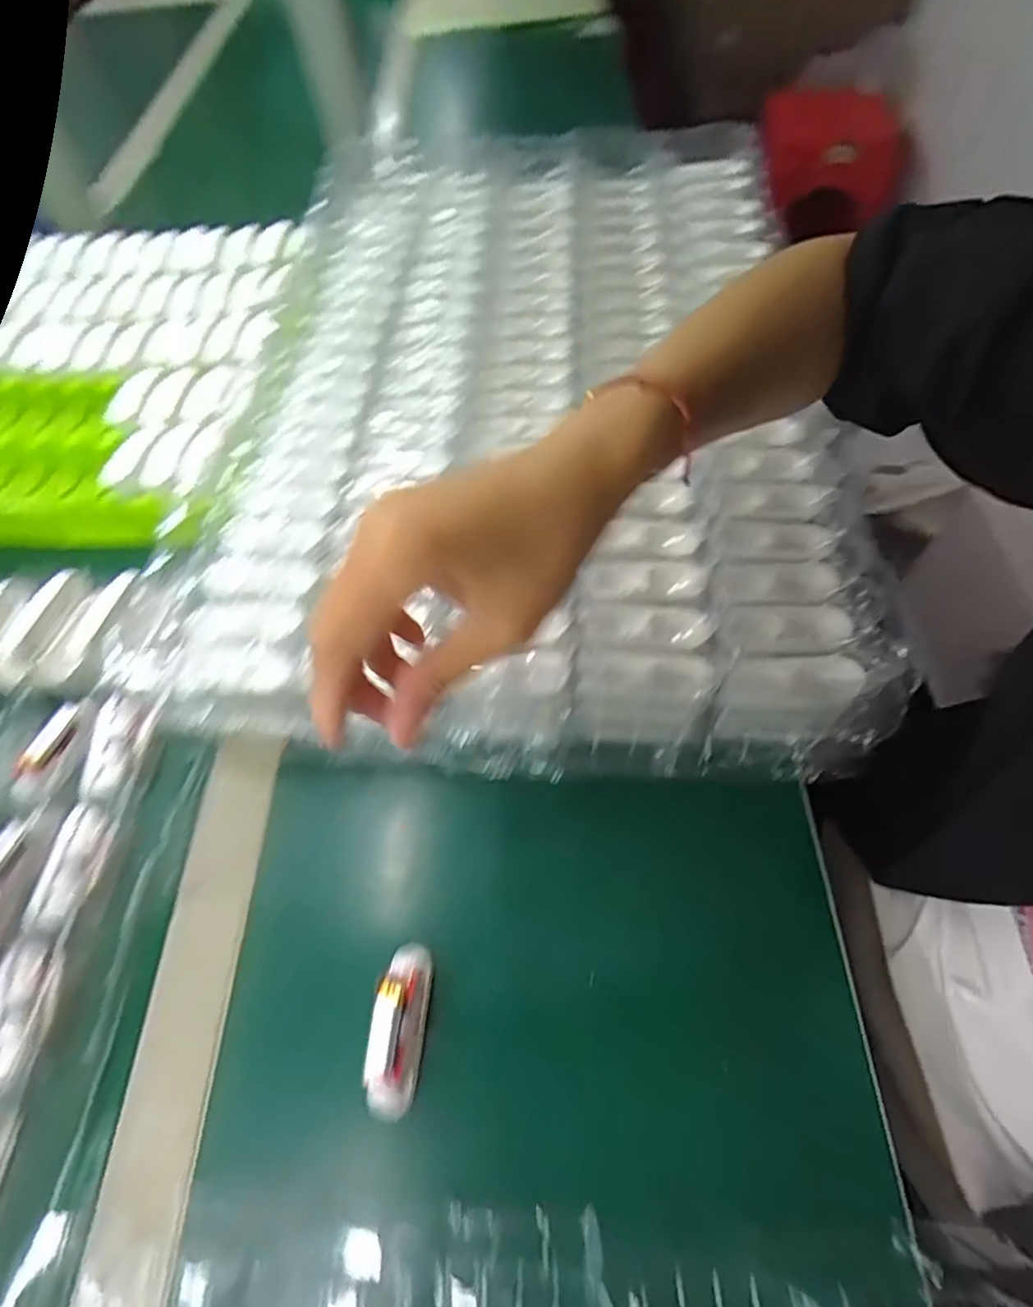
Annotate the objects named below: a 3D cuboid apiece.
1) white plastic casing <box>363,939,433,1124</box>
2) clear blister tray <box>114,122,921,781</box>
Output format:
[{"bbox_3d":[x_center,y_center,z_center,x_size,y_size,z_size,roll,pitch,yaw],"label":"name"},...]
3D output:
[{"bbox_3d":[-0.054,0.171,0.284,0.021,0.027,0.067,1,60,5],"label":"white plastic casing"},{"bbox_3d":[0.001,-0.215,0.462,0.415,0.052,0.604,1,60,5],"label":"clear blister tray"}]

